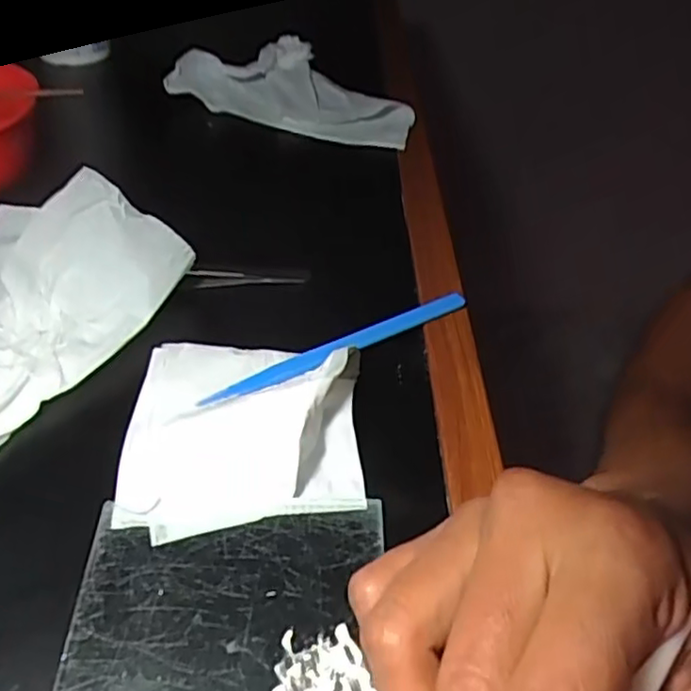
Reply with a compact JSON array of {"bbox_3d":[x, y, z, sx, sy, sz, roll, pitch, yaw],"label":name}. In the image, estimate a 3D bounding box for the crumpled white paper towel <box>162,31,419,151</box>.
[{"bbox_3d":[-0.029,-0.199,0.510,0.182,0.030,0.104,18,47,14],"label":"crumpled white paper towel"}]

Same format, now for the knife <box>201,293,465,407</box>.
[{"bbox_3d":[-0.001,0.000,0.308,0.137,0.008,0.012,-22,51,-24],"label":"knife"}]

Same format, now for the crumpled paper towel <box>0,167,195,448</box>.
[{"bbox_3d":[-0.158,-0.007,0.278,0.096,0.038,0.182,26,49,21],"label":"crumpled paper towel"}]

